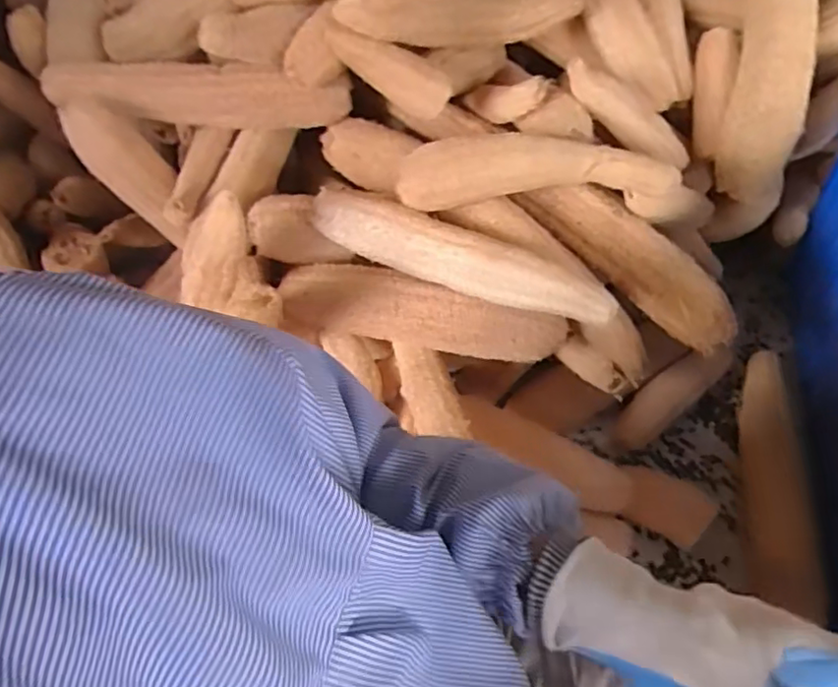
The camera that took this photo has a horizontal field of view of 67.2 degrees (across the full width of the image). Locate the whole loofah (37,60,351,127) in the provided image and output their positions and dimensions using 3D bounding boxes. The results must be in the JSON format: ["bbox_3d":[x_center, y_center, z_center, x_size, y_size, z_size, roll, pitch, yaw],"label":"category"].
[{"bbox_3d":[-0.311,-0.325,0.859,0.411,0.083,0.090,4,55,6],"label":"whole loofah"}]

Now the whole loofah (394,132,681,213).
[{"bbox_3d":[0.139,-0.207,0.761,0.328,0.076,0.067,-2,55,2],"label":"whole loofah"}]

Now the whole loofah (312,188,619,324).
[{"bbox_3d":[0.050,-0.104,0.751,0.371,0.072,0.065,18,58,16],"label":"whole loofah"}]

